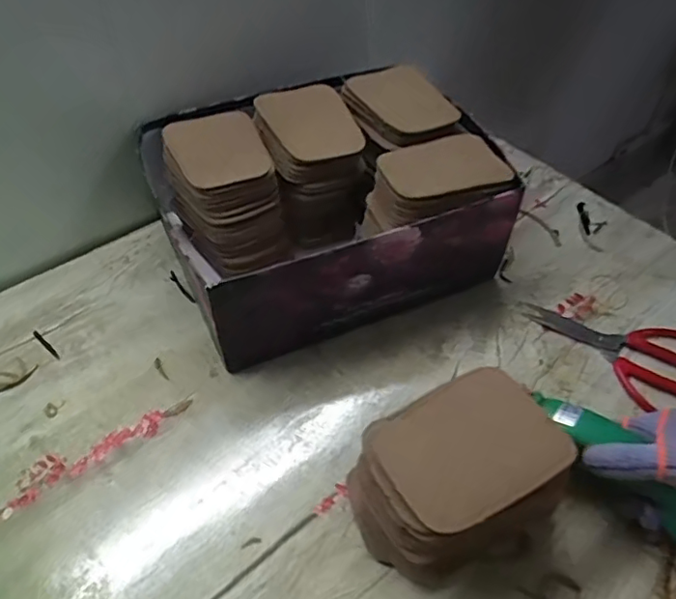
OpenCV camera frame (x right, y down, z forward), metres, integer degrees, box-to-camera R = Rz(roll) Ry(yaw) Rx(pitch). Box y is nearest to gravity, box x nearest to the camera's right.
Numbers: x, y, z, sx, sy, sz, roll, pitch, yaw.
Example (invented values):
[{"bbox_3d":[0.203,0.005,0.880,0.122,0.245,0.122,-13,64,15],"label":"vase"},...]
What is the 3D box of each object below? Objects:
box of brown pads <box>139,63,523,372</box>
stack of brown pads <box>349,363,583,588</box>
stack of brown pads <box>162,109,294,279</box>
[{"bbox_3d":[-0.008,-0.098,0.596,0.317,0.136,0.266,-19,51,-18],"label":"box of brown pads"},{"bbox_3d":[0.083,0.132,0.417,0.140,0.100,0.102,-21,52,-20],"label":"stack of brown pads"},{"bbox_3d":[-0.113,-0.107,0.593,0.094,0.110,0.134,-20,51,-19],"label":"stack of brown pads"}]

